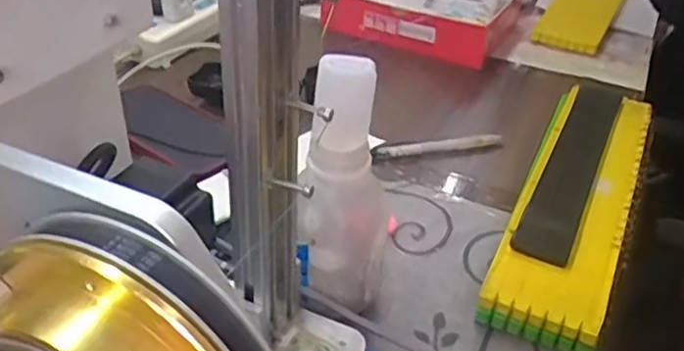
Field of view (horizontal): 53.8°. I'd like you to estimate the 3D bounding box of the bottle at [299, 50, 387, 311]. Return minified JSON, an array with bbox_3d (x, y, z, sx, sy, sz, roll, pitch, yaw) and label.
[{"bbox_3d":[0.003,0.017,0.427,0.054,0.177,0.050,8,37,6],"label":"bottle"}]

